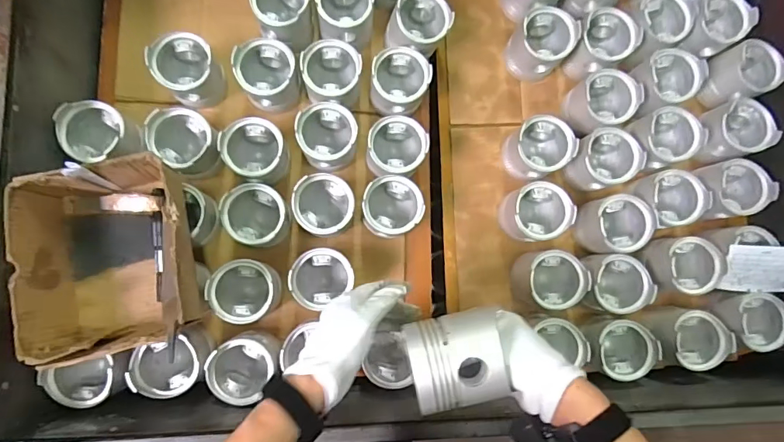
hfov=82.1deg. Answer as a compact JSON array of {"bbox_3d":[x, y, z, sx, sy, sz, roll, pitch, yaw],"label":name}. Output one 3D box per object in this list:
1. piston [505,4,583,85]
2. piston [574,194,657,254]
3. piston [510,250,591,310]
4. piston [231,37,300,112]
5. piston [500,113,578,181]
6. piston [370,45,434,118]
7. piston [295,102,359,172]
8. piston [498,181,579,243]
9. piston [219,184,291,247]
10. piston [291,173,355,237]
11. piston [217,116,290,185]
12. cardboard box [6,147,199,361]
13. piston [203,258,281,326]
[{"bbox_3d":[0.234,-0.278,0.713,0.080,0.097,0.077,1,84,-5],"label":"piston"},{"bbox_3d":[0.338,0.006,0.690,0.084,0.075,0.086,1,84,-5],"label":"piston"},{"bbox_3d":[0.231,0.088,0.675,0.088,0.083,0.084,2,84,-5],"label":"piston"},{"bbox_3d":[-0.183,-0.216,0.670,0.083,0.084,0.086,1,84,-5],"label":"piston"},{"bbox_3d":[0.223,-0.112,0.695,0.084,0.083,0.082,1,84,-5],"label":"piston"},{"bbox_3d":[0.010,-0.209,0.696,0.084,0.091,0.084,1,84,-5],"label":"piston"},{"bbox_3d":[-0.095,-0.122,0.676,0.086,0.081,0.090,1,84,-5],"label":"piston"},{"bbox_3d":[0.212,-0.012,0.681,0.081,0.089,0.081,1,84,-5],"label":"piston"},{"bbox_3d":[-0.193,-0.006,0.649,0.083,0.080,0.082,1,84,-5],"label":"piston"},{"bbox_3d":[-0.098,-0.021,0.658,0.083,0.084,0.082,1,84,-5],"label":"piston"},{"bbox_3d":[-0.197,-0.102,0.657,0.081,0.077,0.086,1,84,-5],"label":"piston"},{"bbox_3d":[-0.330,0.044,0.540,0.165,0.104,0.206,-9,85,-6],"label":"cardboard box"},{"bbox_3d":[-0.206,0.098,0.636,0.080,0.087,0.082,-1,84,-6],"label":"piston"}]

